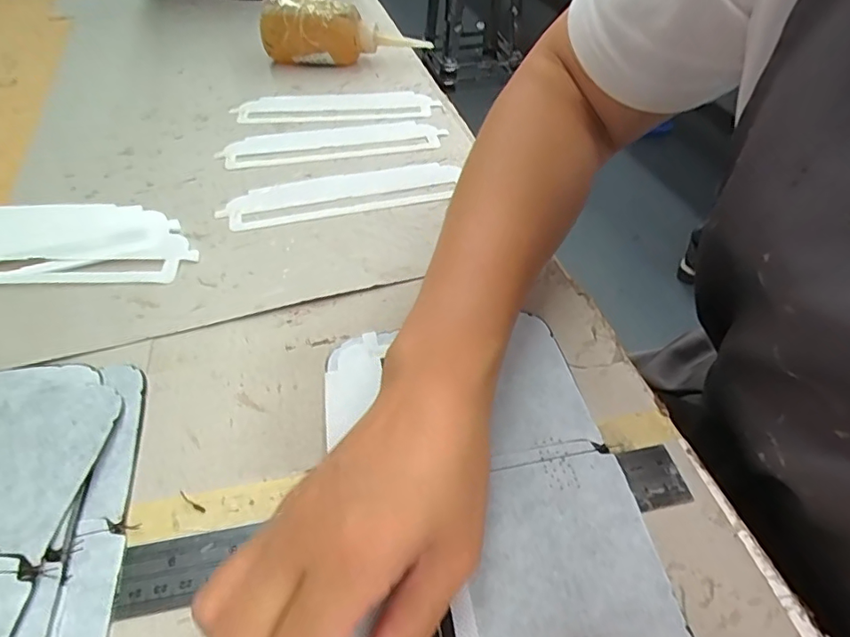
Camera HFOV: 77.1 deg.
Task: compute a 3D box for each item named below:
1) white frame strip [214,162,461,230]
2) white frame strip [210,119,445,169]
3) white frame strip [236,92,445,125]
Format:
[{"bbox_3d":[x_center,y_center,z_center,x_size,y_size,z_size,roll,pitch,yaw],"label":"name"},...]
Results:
[{"bbox_3d":[-0.062,-0.097,0.405,0.178,0.004,0.050,-11,48,-9],"label":"white frame strip"},{"bbox_3d":[-0.078,-0.153,0.456,0.184,0.004,0.058,-6,47,-5],"label":"white frame strip"},{"bbox_3d":[-0.082,-0.196,0.495,0.184,0.004,0.058,-4,47,-3],"label":"white frame strip"}]

